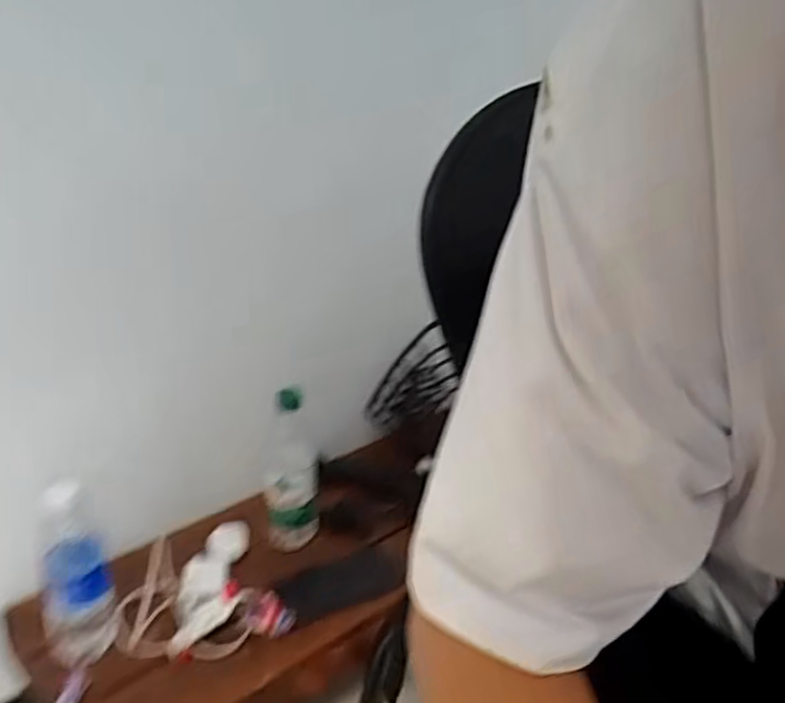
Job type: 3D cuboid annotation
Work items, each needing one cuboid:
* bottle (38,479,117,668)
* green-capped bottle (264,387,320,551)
[{"bbox_3d":[-0.338,0.238,0.802,0.068,0.191,0.060,-5,22,-24],"label":"bottle"},{"bbox_3d":[-0.131,0.159,0.972,0.068,0.221,0.073,4,20,-1],"label":"green-capped bottle"}]

